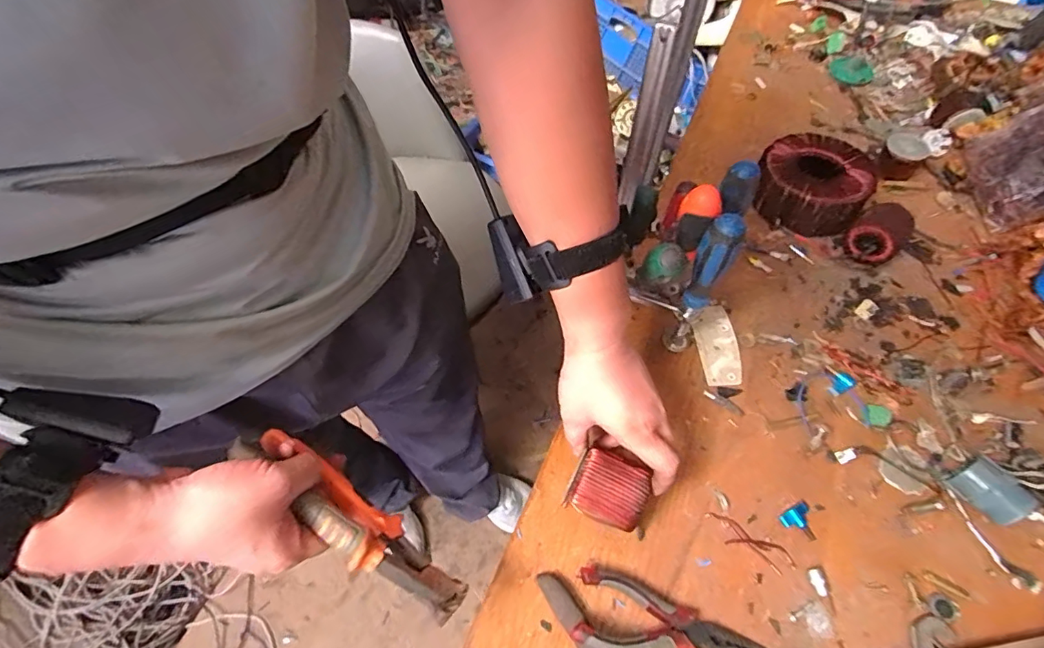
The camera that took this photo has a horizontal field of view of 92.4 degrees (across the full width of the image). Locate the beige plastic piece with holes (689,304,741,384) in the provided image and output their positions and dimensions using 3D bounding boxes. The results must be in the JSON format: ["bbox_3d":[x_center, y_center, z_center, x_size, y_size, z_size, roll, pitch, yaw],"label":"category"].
[{"bbox_3d":[0.215,0.022,0.551,0.047,0.004,0.098,-3,58,-3],"label":"beige plastic piece with holes"}]

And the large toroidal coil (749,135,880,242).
[{"bbox_3d":[0.373,-0.185,0.653,0.127,0.066,0.136,1,58,-1],"label":"large toroidal coil"}]

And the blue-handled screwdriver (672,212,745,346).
[{"bbox_3d":[0.165,-0.028,0.479,0.030,0.189,0.024,26,61,14],"label":"blue-handled screwdriver"}]

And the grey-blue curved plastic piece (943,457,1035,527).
[{"bbox_3d":[0.421,0.150,0.450,0.033,0.035,0.053,-28,63,-18],"label":"grey-blue curved plastic piece"}]

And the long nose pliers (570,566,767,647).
[{"bbox_3d":[0.120,0.236,0.396,0.154,0.029,0.058,10,58,5],"label":"long nose pliers"}]

